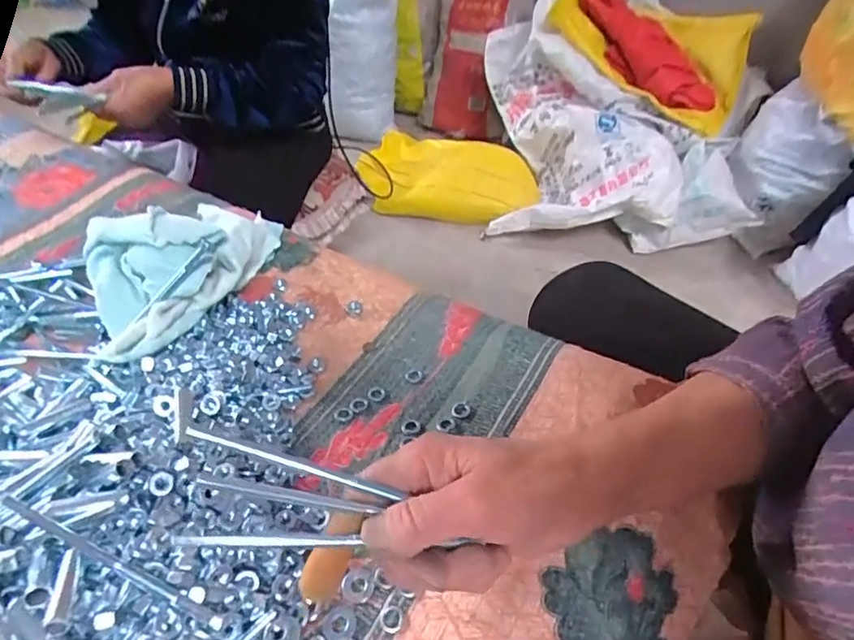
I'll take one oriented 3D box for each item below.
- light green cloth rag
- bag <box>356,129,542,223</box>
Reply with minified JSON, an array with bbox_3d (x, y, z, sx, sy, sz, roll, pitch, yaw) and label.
[{"bbox_3d":[-0.198,-0.047,0.454,0.161,0.080,0.159,-19,46,-17],"label":"light green cloth rag"},{"bbox_3d":[0.067,-0.374,1.499,0.483,0.194,0.165,5,43,6],"label":"bag"}]

